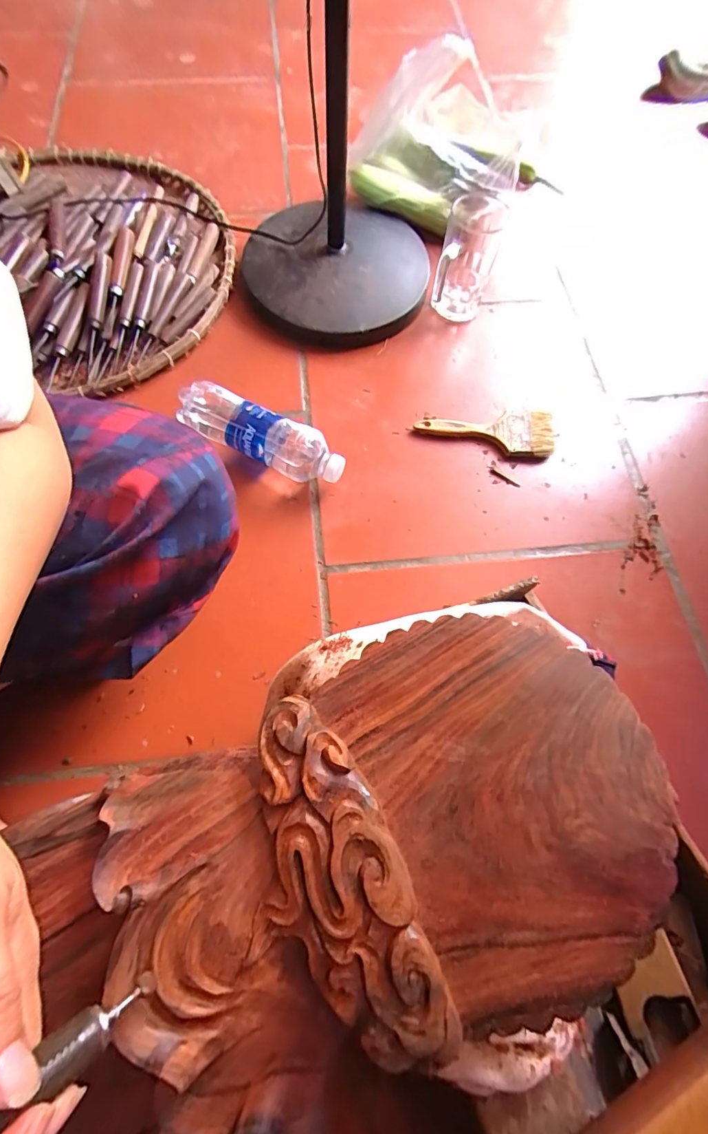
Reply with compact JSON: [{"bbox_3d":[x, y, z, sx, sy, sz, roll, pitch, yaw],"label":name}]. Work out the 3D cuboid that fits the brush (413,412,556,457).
[{"bbox_3d":[0.171,-0.177,0.596,0.177,0.020,0.063,5,68,0],"label":"brush"}]

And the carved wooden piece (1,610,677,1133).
[{"bbox_3d":[0.010,0.132,0.221,0.269,0.051,0.186,-31,72,-13],"label":"carved wooden piece"}]

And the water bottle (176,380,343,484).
[{"bbox_3d":[-0.111,-0.156,0.553,0.214,0.059,0.061,25,69,8],"label":"water bottle"}]

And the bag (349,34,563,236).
[{"bbox_3d":[0.138,-0.596,0.647,0.265,0.183,0.147,33,72,11],"label":"bag"}]

